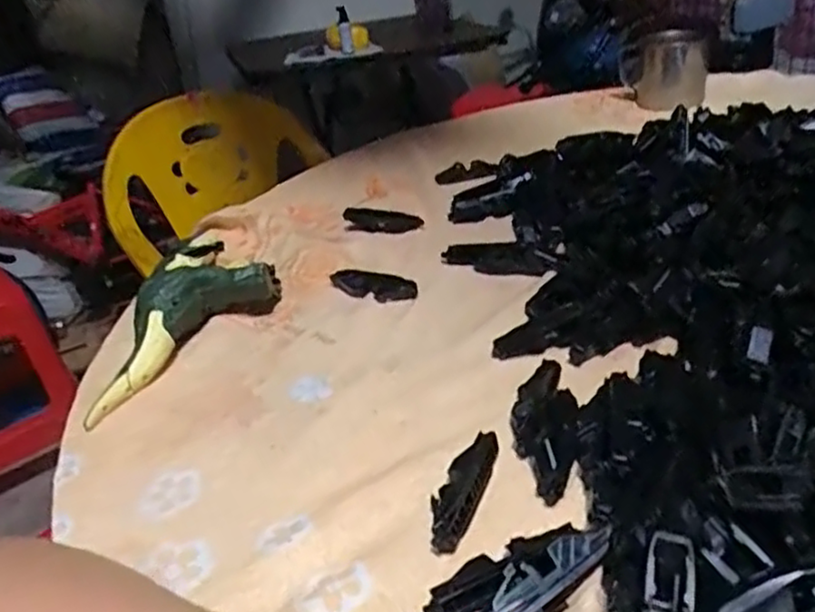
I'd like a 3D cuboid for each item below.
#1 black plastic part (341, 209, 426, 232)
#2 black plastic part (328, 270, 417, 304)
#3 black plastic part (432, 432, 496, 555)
[{"bbox_3d":[-0.028,-0.091,0.723,0.091,0.024,0.017,1,31,18],"label":"black plastic part"},{"bbox_3d":[-0.031,-0.019,0.586,0.079,0.021,0.020,-2,30,14],"label":"black plastic part"},{"bbox_3d":[0.030,0.099,0.367,0.022,0.012,0.083,6,32,25],"label":"black plastic part"}]

